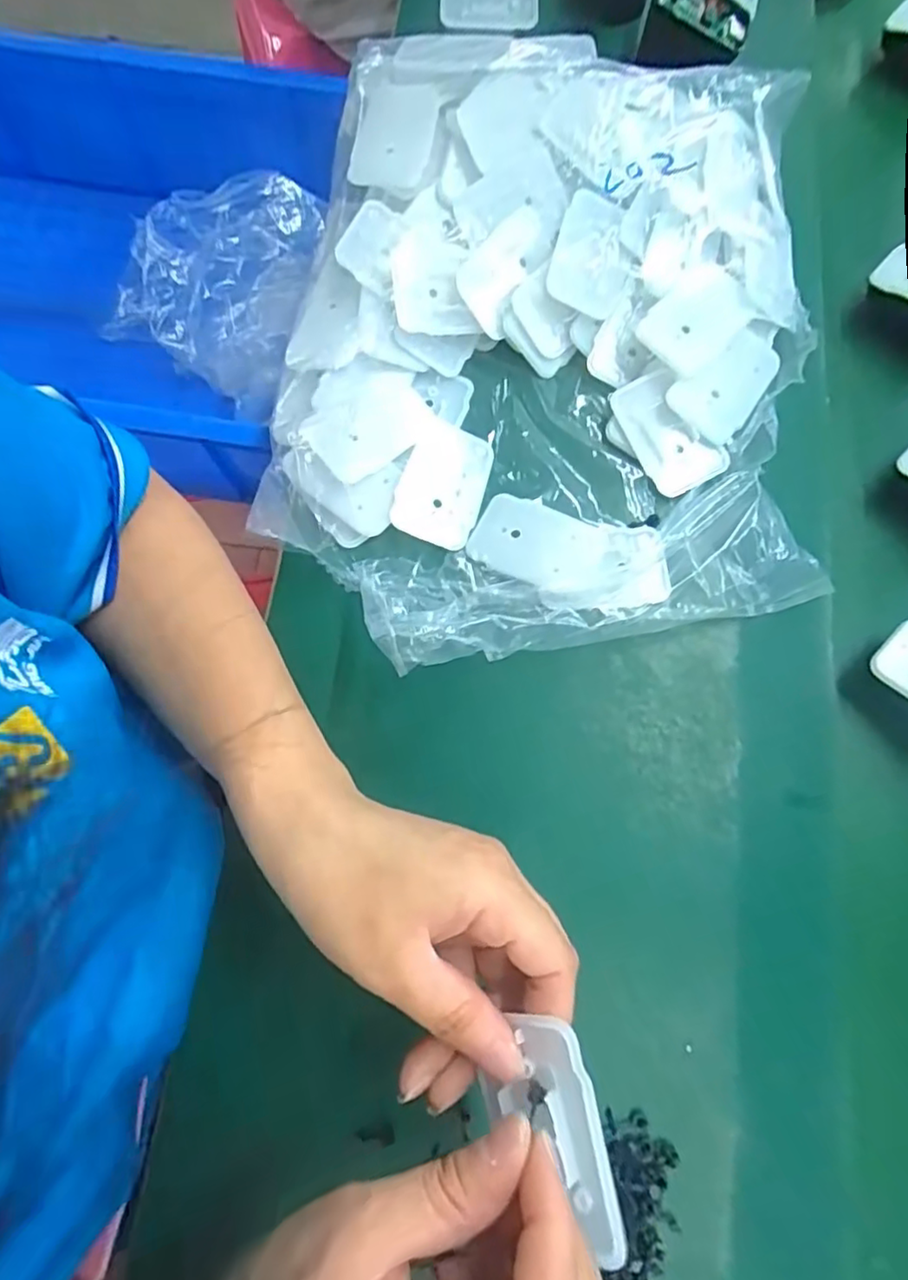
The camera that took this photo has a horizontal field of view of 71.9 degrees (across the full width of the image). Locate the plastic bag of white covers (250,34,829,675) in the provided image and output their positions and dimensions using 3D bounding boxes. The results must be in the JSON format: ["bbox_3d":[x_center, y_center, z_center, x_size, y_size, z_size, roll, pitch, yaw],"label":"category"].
[{"bbox_3d":[0.050,-0.173,0.348,0.284,0.053,0.382,7,75,2],"label":"plastic bag of white covers"}]

